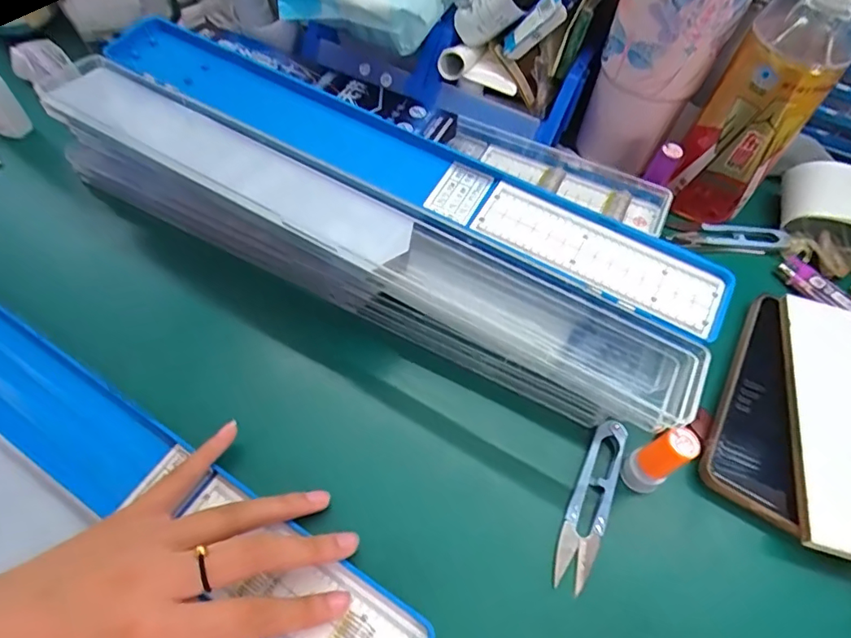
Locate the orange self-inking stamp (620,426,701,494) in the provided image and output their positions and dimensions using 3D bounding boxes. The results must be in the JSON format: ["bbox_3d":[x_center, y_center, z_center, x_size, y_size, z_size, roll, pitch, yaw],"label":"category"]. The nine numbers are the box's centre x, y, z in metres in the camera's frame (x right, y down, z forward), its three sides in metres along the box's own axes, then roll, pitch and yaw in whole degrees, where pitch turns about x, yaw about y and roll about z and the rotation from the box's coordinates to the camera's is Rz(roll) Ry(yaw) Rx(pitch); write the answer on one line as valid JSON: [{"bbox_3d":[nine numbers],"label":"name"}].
[{"bbox_3d":[0.134,0.080,0.297,0.027,0.058,0.022,-23,63,-17],"label":"orange self-inking stamp"}]

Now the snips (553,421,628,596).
[{"bbox_3d":[0.098,0.106,0.307,0.022,0.007,0.101,23,59,10],"label":"snips"}]

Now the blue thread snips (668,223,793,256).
[{"bbox_3d":[0.246,-0.067,0.426,0.096,0.008,0.028,1,58,-4],"label":"blue thread snips"}]

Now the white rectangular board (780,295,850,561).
[{"bbox_3d":[0.256,0.061,0.328,0.053,0.008,0.170,15,58,5],"label":"white rectangular board"}]

